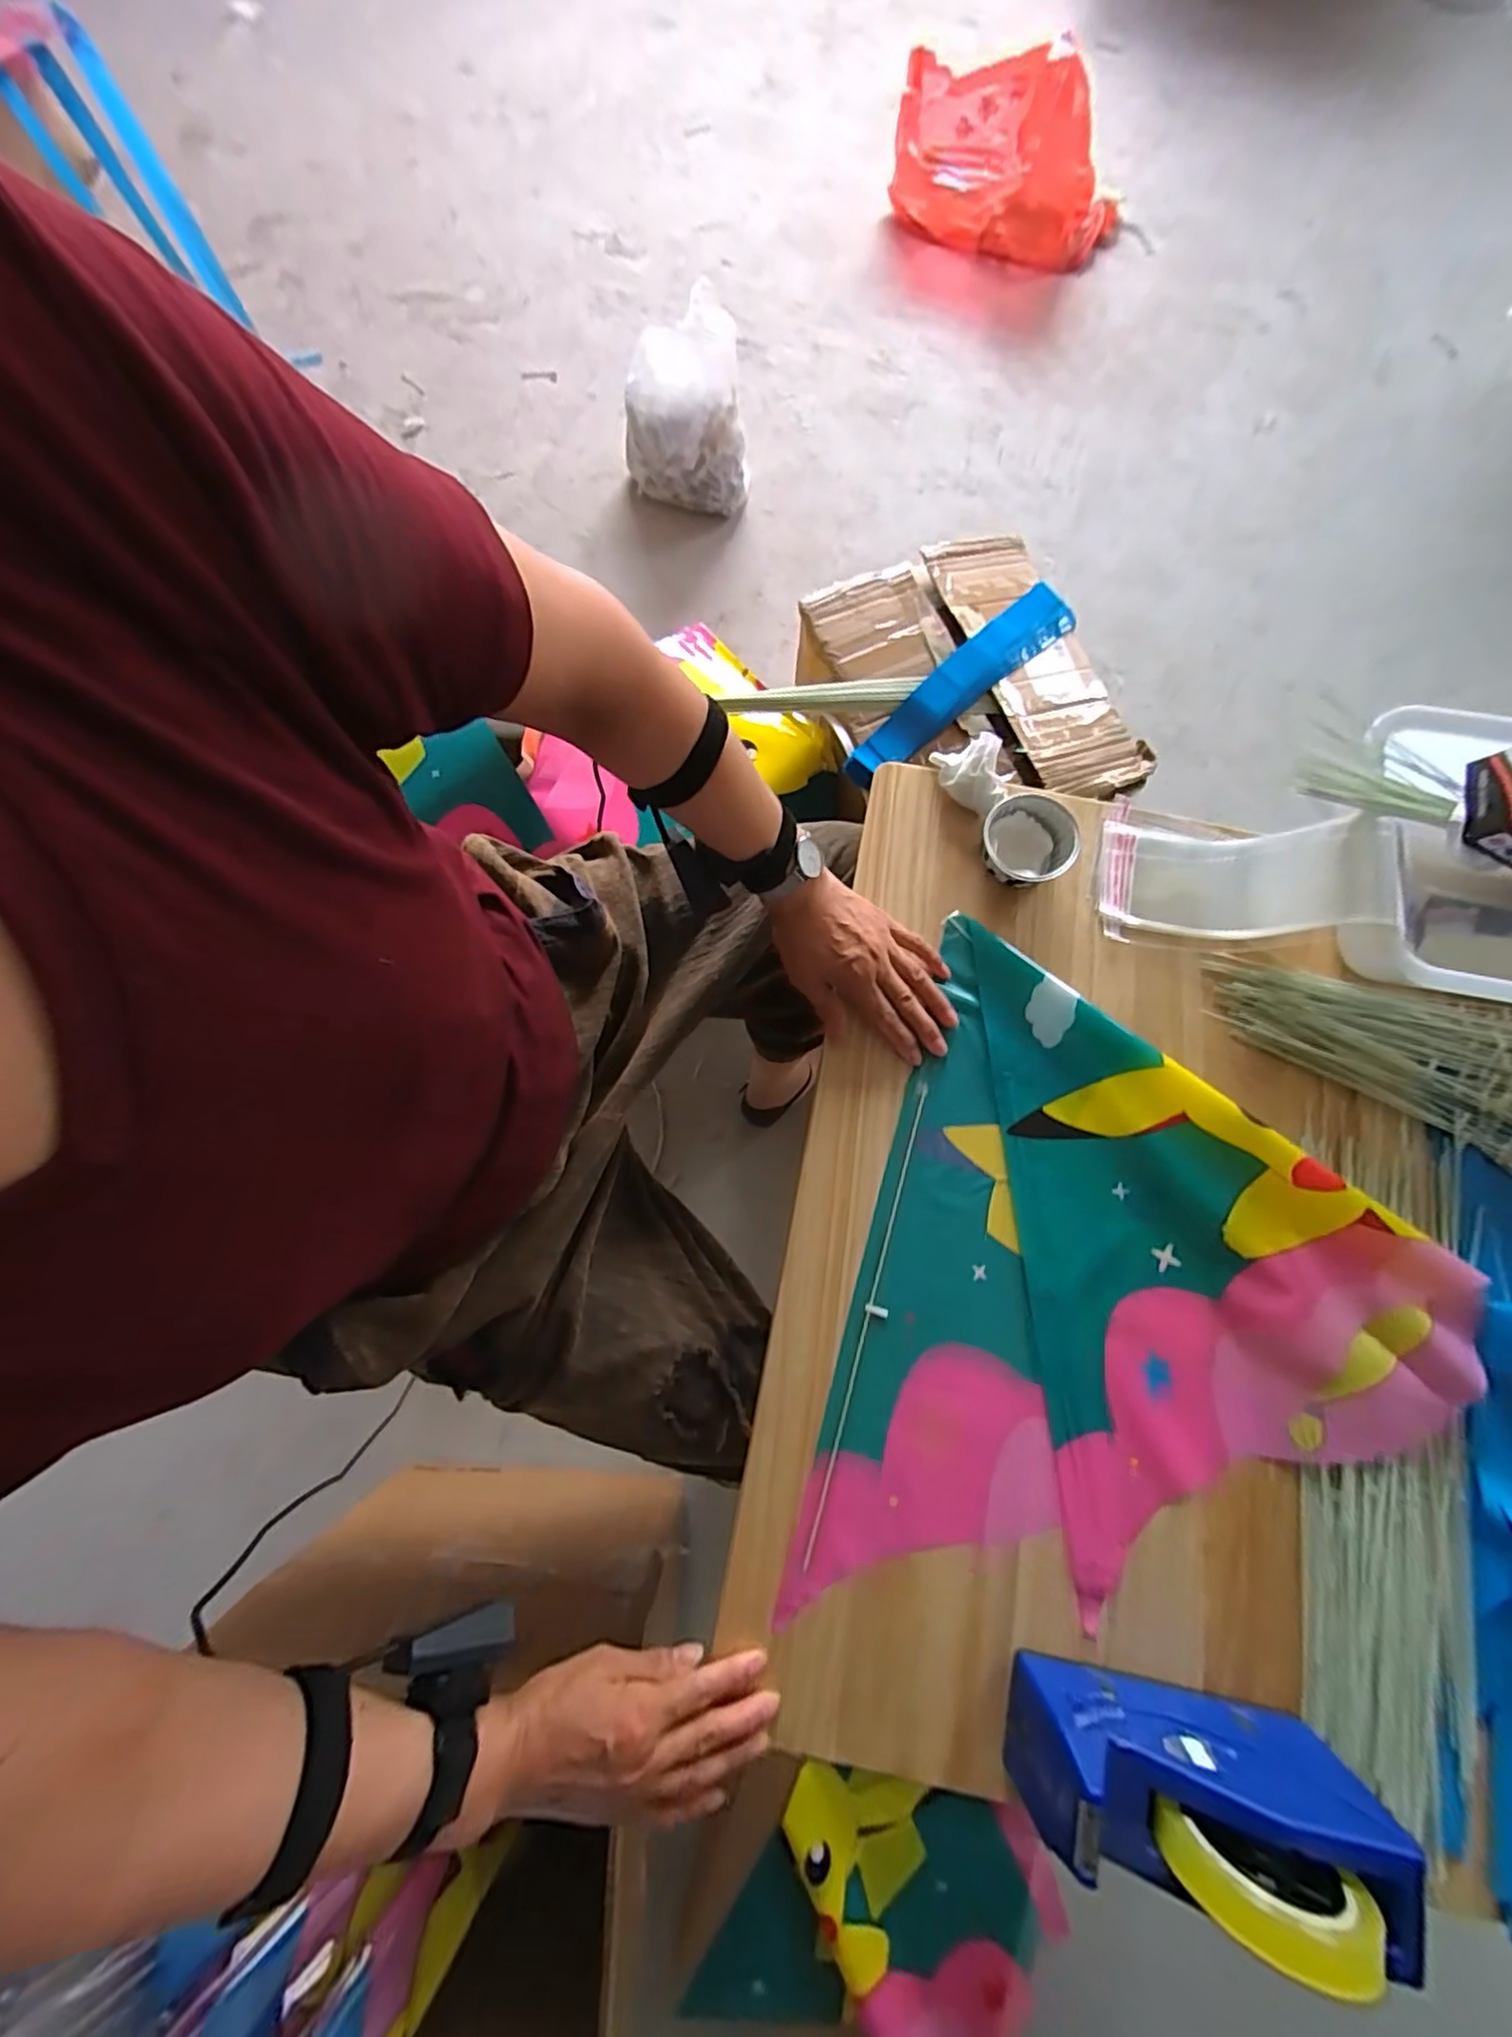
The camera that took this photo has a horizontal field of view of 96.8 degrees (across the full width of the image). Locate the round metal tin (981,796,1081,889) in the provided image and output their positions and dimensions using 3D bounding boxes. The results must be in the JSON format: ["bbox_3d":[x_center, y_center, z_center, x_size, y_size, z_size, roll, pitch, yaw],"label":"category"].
[{"bbox_3d":[0.243,-0.157,0.606,0.079,0.038,0.077,0,77,0],"label":"round metal tin"}]

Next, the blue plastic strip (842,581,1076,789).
[{"bbox_3d":[0.282,-0.453,0.890,0.407,0.044,0.078,-43,80,-9],"label":"blue plastic strip"}]

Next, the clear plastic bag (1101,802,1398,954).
[{"bbox_3d":[0.416,-0.131,0.584,0.207,0.097,0.132,8,77,2],"label":"clear plastic bag"}]

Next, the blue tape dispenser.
[{"bbox_3d":[0.271,0.480,0.403,0.200,0.126,0.064,11,77,3],"label":"blue tape dispenser"}]

